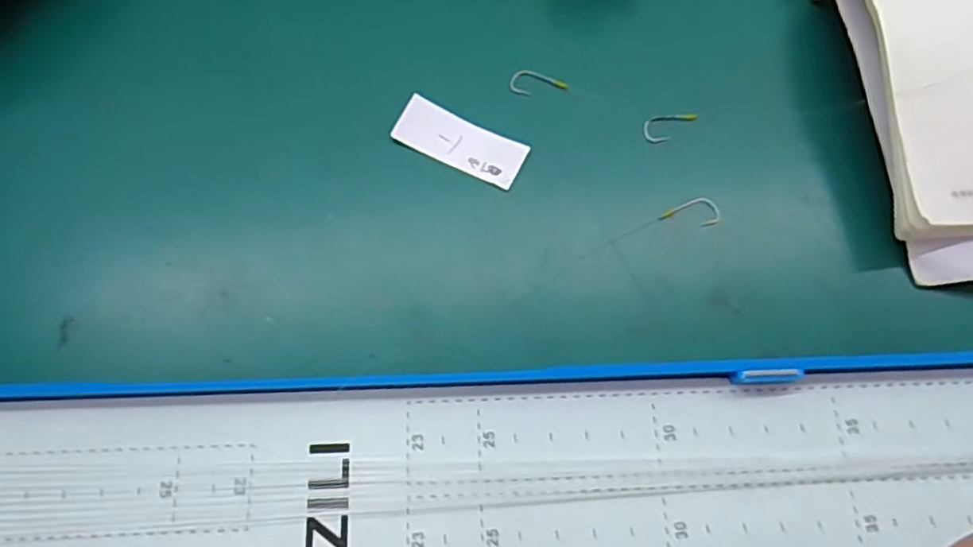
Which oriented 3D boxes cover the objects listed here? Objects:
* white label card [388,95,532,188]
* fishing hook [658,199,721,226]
[{"bbox_3d":[-0.009,-0.046,0.221,0.045,0.004,0.018,26,72,7],"label":"white label card"},{"bbox_3d":[0.069,-0.020,0.214,0.020,0.004,0.010,-16,71,-6],"label":"fishing hook"}]

